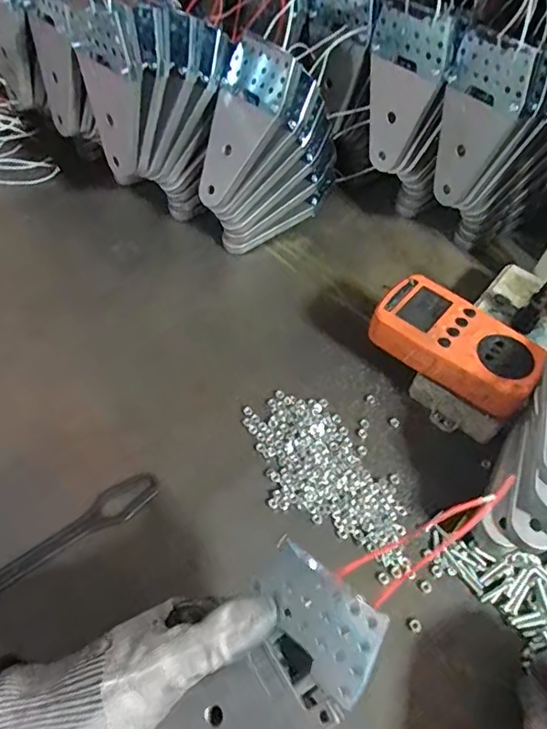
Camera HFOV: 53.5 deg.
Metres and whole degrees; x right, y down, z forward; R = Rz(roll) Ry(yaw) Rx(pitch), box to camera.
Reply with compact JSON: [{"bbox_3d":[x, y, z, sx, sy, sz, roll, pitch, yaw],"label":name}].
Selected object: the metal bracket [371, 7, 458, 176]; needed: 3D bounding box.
[{"bbox_3d":[0.107,-0.225,0.458,0.065,0.124,0.011,36,58,26],"label":"metal bracket"}]

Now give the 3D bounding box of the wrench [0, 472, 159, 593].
[{"bbox_3d":[-0.141,0.119,0.364,0.142,0.010,0.026,-34,64,-25],"label":"wrench"}]

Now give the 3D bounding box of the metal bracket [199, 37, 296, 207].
[{"bbox_3d":[-0.030,-0.195,0.447,0.057,0.127,0.018,39,26,23],"label":"metal bracket"}]

